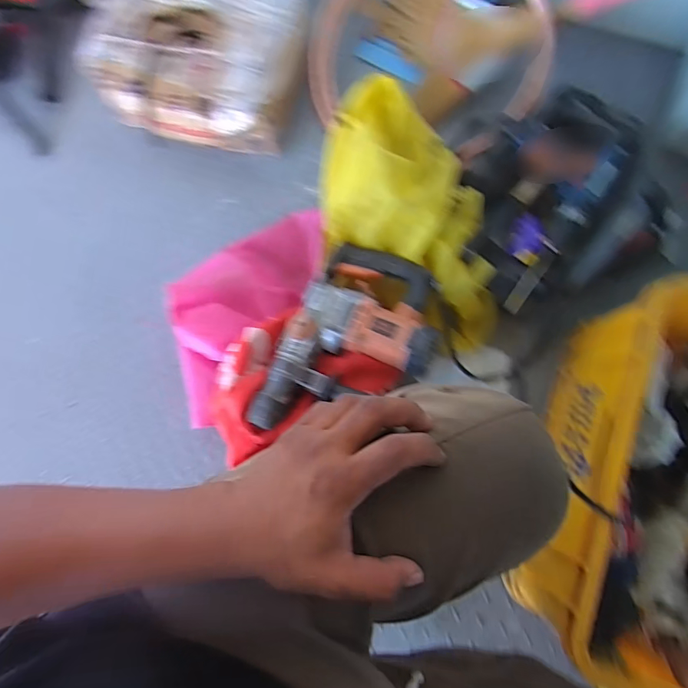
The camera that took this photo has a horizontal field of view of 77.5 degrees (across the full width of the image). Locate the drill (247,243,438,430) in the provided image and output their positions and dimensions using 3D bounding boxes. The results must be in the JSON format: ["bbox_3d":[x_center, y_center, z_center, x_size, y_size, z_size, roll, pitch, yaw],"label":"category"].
[{"bbox_3d":[0.027,-0.005,0.684,0.231,0.088,0.298,22,81,4],"label":"drill"}]

